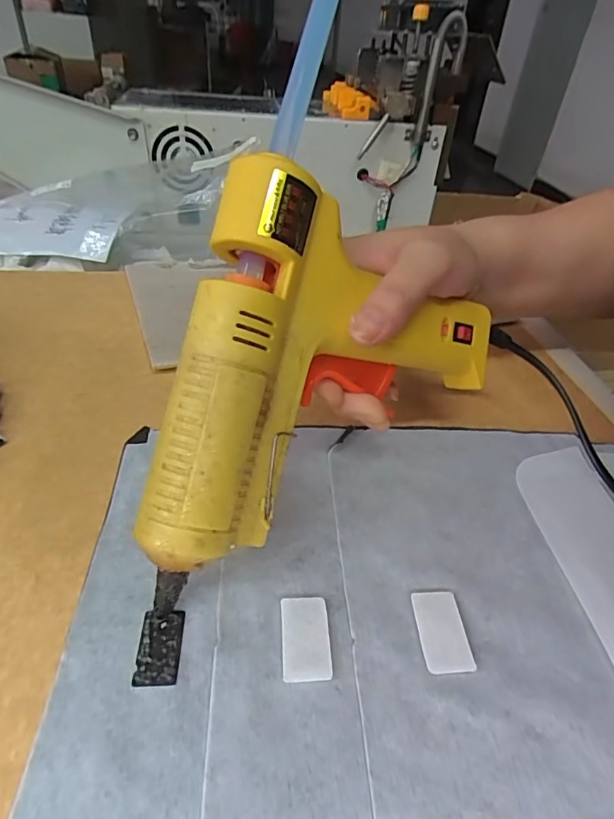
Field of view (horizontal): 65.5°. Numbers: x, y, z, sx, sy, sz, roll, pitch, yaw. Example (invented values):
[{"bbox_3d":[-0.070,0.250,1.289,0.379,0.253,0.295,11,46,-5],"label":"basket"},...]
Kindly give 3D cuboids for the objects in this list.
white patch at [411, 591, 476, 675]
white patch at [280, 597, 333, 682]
[{"bbox_3d":[0.055,0.090,0.195,0.019,0.004,0.033,2,39,-5],"label":"white patch"},{"bbox_3d":[-0.001,0.091,0.191,0.019,0.005,0.032,1,39,-6],"label":"white patch"}]

